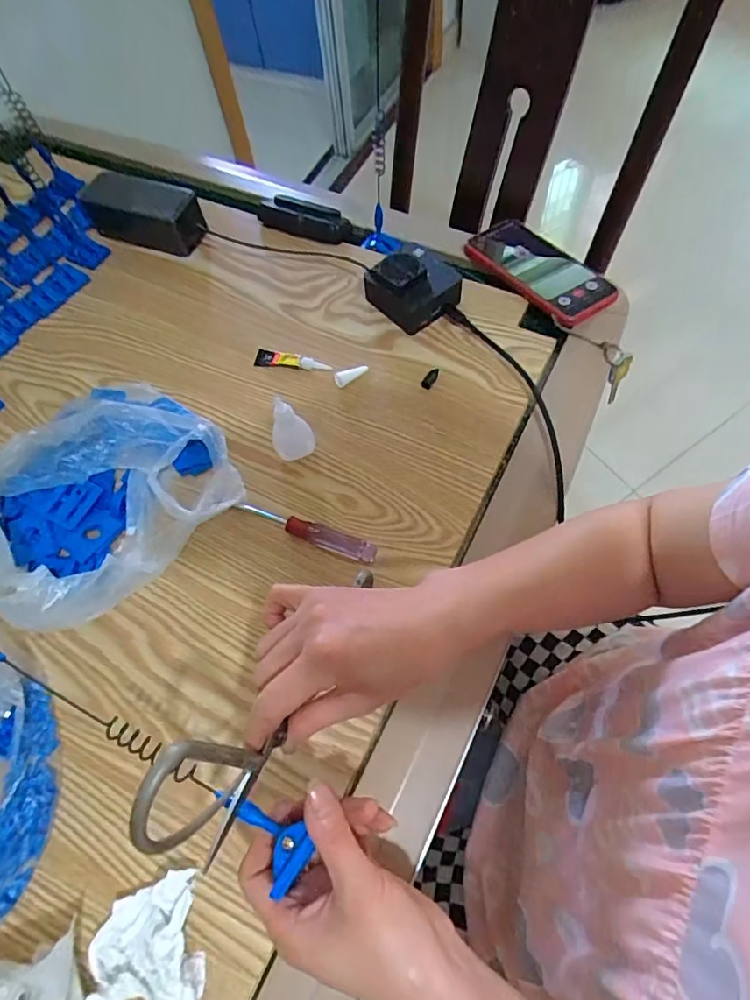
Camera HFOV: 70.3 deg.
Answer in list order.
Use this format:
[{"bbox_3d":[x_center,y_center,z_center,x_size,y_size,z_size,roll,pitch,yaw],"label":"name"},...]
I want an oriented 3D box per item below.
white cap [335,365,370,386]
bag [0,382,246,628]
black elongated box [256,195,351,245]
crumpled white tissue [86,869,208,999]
[{"bbox_3d":[-0.022,-0.125,0.527,0.037,0.014,0.013,-27,66,-10],"label":"white cap"},{"bbox_3d":[-0.233,-0.015,0.440,0.181,0.079,0.210,35,71,18],"label":"bag"},{"bbox_3d":[-0.084,-0.322,0.608,0.108,0.019,0.044,20,67,13],"label":"black elongated box"},{"bbox_3d":[-0.140,0.271,0.325,0.065,0.024,0.064,-11,64,-2],"label":"crumpled white tissue"}]

